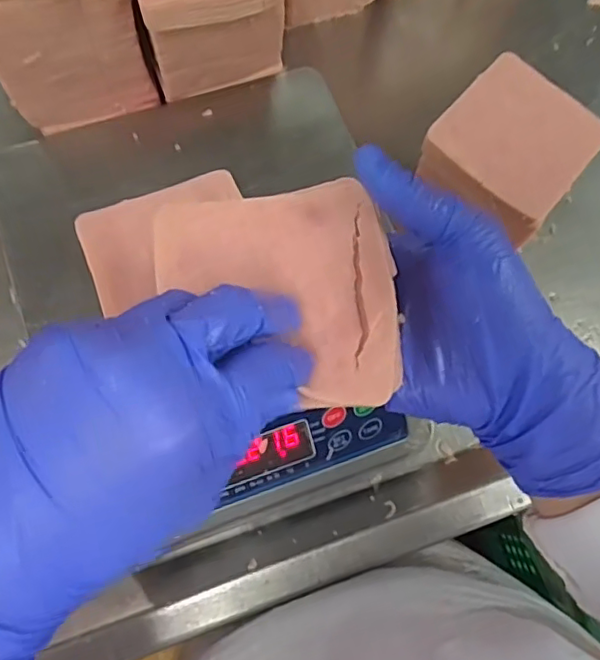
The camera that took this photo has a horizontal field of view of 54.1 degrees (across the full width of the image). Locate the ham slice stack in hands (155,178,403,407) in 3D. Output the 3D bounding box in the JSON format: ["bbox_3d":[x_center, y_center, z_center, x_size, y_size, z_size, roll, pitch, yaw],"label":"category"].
[{"bbox_3d":[-0.009,-0.013,0.226,0.088,0.012,0.089,-7,75,-3],"label":"ham slice stack in hands"}]

